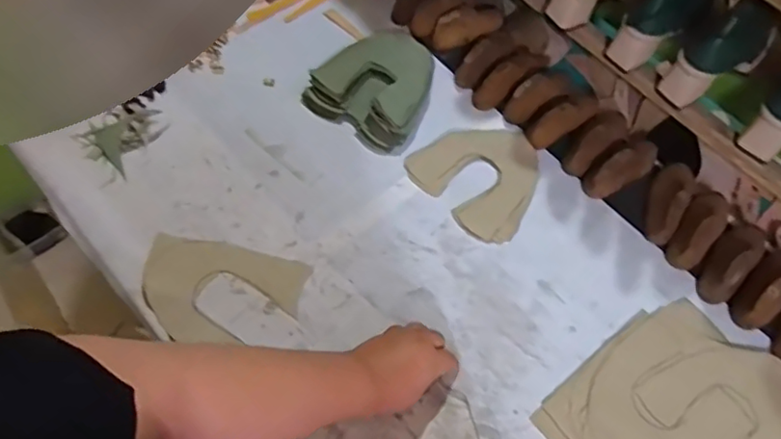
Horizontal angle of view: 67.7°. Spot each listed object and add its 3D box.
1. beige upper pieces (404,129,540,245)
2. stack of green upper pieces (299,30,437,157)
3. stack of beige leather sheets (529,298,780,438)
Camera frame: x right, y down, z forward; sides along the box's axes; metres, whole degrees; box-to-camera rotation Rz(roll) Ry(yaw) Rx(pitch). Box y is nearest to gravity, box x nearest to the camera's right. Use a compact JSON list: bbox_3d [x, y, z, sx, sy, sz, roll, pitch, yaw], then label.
[{"bbox_3d":[0.135,-0.064,0.818,0.169,0.007,0.177,-36,67,-21],"label":"beige upper pieces"},{"bbox_3d":[-0.014,-0.203,0.871,0.172,0.039,0.184,33,64,16],"label":"stack of green upper pieces"},{"bbox_3d":[0.331,0.222,0.659,0.264,0.010,0.222,-36,67,-21],"label":"stack of beige leather sheets"}]

